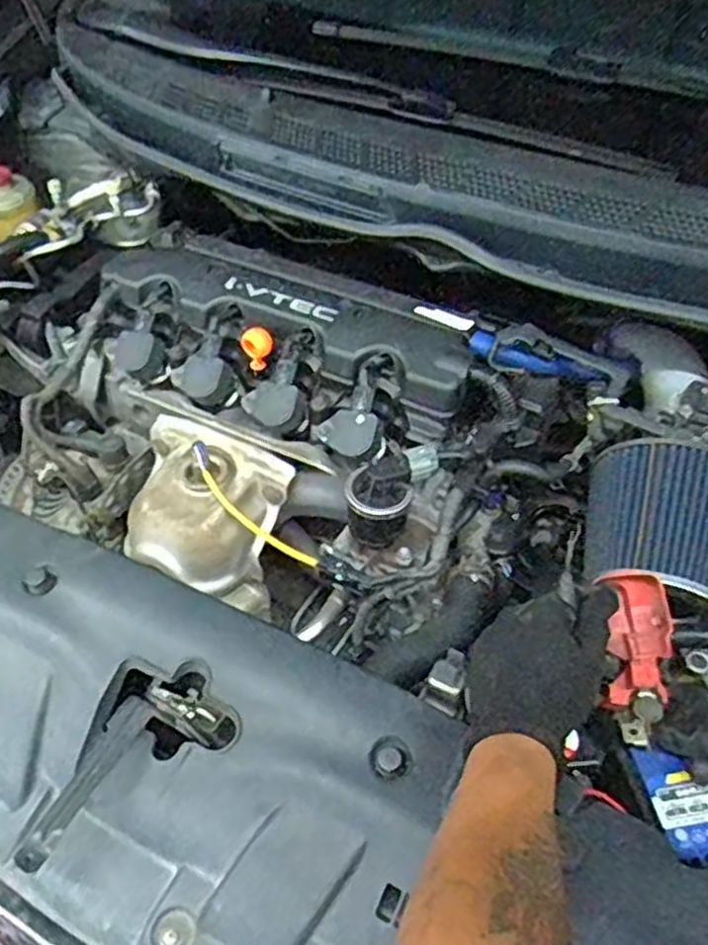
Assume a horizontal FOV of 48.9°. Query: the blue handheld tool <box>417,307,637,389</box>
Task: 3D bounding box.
[{"bbox_3d":[0.159,-0.120,0.746,0.214,0.040,0.039,19,52,18],"label":"blue handheld tool"}]

